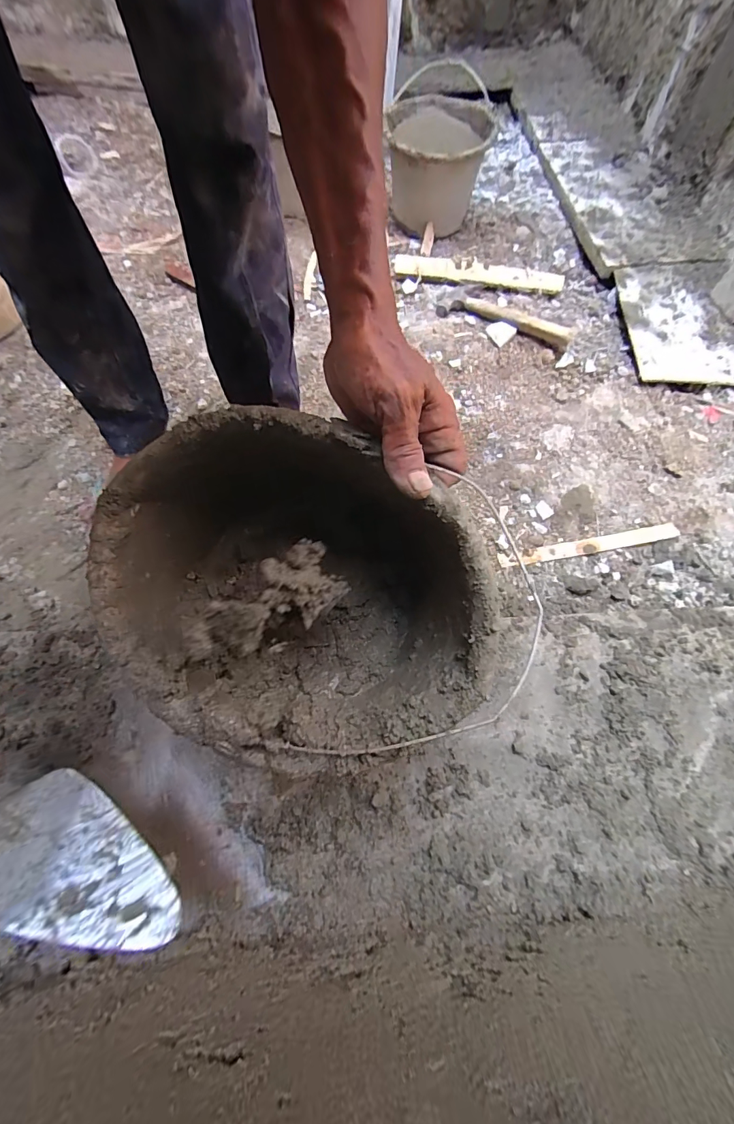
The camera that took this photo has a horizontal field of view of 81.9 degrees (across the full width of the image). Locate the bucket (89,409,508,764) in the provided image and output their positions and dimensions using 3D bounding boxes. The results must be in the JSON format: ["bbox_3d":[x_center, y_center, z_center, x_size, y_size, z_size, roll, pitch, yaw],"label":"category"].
[{"bbox_3d":[-0.055,0.012,0.396,0.313,0.208,0.249,8,94,2],"label":"bucket"}]

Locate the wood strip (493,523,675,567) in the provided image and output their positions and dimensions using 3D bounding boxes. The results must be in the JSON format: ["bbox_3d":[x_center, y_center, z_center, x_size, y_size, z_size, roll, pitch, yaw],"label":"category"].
[{"bbox_3d":[0.363,-0.027,0.695,0.302,0.005,0.028,-10,68,-3],"label":"wood strip"}]

